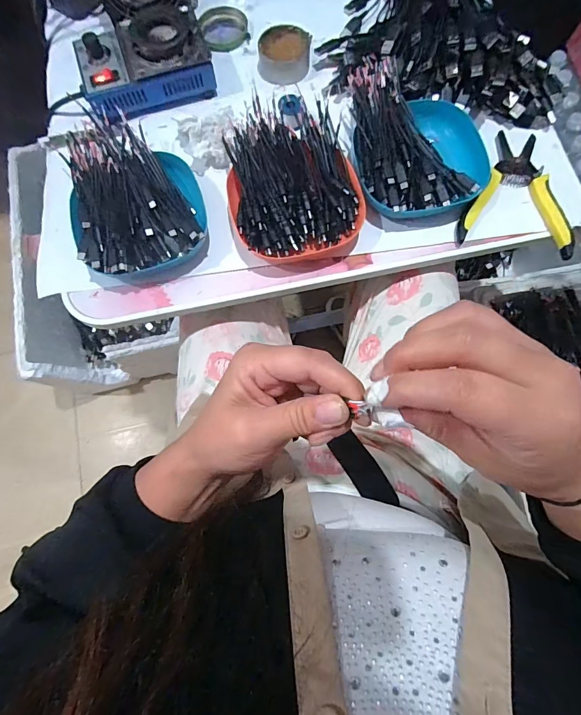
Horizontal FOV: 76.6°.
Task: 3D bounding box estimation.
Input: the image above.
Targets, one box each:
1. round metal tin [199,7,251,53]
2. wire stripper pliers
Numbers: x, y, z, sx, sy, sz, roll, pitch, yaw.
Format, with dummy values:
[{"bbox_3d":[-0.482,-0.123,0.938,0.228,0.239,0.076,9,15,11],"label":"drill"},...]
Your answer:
[{"bbox_3d":[-0.088,-0.443,0.495,0.063,0.012,0.063,0,77,1],"label":"round metal tin"},{"bbox_3d":[0.253,-0.190,0.406,0.117,0.022,0.152,11,77,3],"label":"wire stripper pliers"}]

